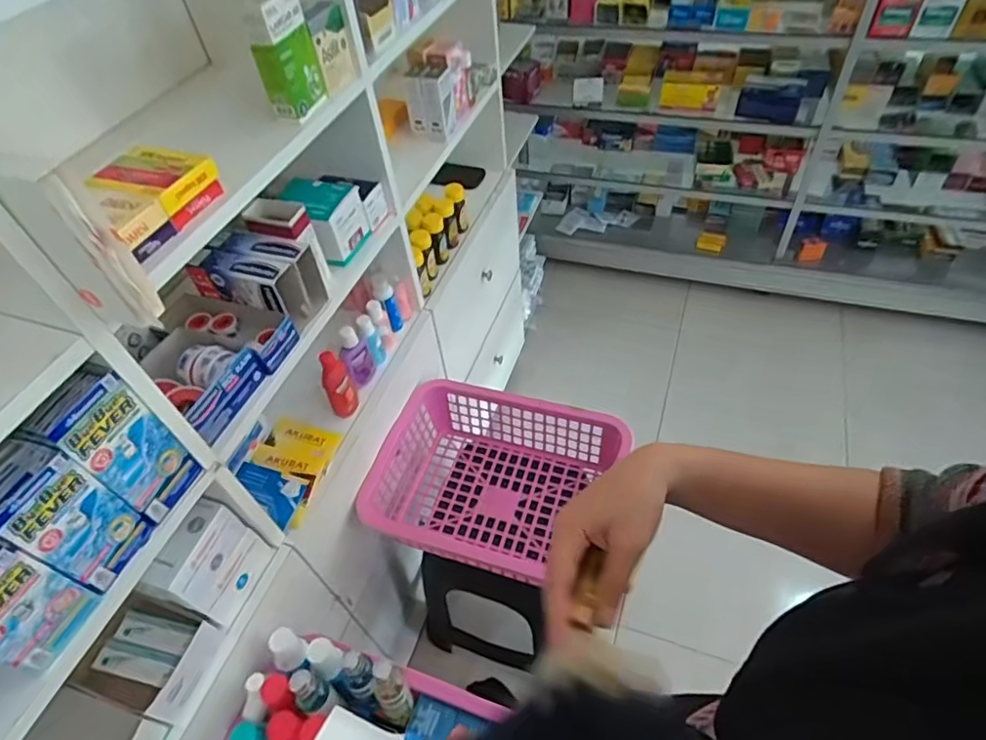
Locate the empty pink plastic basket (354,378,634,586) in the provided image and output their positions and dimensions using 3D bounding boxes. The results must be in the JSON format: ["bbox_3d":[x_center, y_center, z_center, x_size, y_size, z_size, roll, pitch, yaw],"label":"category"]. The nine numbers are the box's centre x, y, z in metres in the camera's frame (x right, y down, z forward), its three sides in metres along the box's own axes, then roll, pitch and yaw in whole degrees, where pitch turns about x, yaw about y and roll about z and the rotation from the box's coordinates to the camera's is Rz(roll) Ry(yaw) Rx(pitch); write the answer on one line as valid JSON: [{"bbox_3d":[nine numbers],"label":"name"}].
[{"bbox_3d":[0.000,0.205,1.012,0.389,0.155,0.300,12,52,17],"label":"empty pink plastic basket"}]

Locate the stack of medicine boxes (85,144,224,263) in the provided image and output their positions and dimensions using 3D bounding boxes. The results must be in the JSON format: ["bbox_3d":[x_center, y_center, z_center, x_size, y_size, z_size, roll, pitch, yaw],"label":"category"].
[{"bbox_3d":[-0.339,-0.167,0.555,0.092,0.045,0.116,17,54,20],"label":"stack of medicine boxes"}]

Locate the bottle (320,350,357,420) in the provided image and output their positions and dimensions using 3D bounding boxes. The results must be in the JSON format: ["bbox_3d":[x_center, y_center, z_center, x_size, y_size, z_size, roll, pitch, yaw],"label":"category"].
[{"bbox_3d":[-0.247,0.018,0.900,0.042,0.129,0.040,-25,51,-14],"label":"bottle"}]

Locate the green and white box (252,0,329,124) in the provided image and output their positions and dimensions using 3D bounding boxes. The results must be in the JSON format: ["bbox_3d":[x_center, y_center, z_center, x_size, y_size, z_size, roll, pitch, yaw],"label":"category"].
[{"bbox_3d":[-0.237,-0.358,0.652,0.038,0.118,0.073,10,51,15],"label":"green and white box"}]

